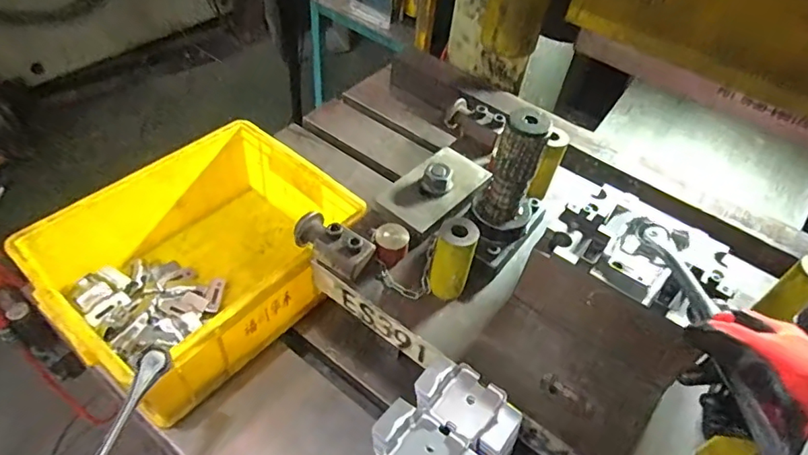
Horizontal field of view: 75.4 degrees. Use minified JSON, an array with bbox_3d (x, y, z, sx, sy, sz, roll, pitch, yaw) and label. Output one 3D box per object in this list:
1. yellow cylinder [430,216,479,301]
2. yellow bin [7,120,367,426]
[{"bbox_3d":[0.051,0.037,0.558,0.039,0.094,0.042,16,48,8],"label":"yellow cylinder"},{"bbox_3d":[-0.248,0.038,0.669,0.258,0.128,0.345,33,52,22],"label":"yellow bin"}]

